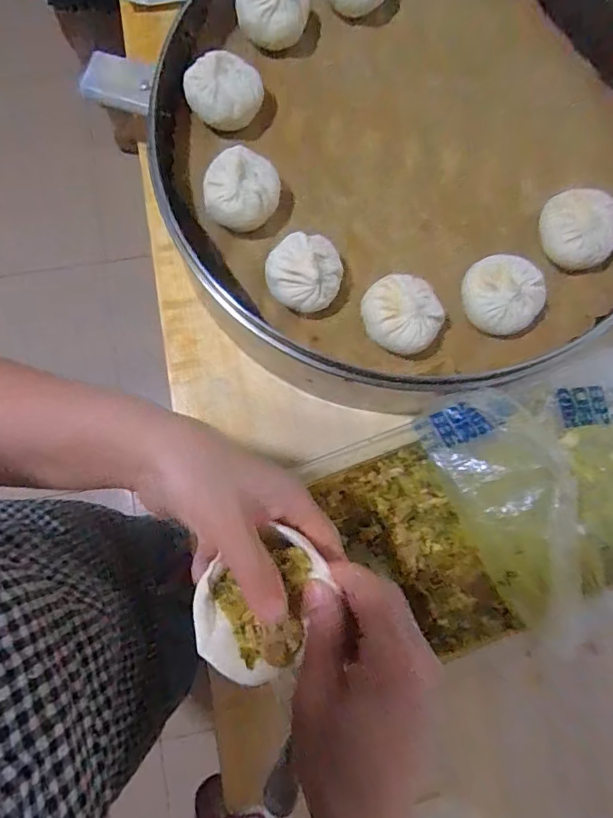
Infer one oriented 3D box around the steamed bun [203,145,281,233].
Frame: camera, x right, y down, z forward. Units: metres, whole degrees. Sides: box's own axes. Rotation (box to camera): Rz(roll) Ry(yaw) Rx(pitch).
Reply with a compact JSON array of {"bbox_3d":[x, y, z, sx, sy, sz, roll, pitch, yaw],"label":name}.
[{"bbox_3d":[-0.051,-0.176,0.404,0.056,0.038,0.055,0,80,-3],"label":"steamed bun"}]

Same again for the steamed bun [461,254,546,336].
[{"bbox_3d":[0.156,-0.090,0.400,0.060,0.036,0.061,0,80,-3],"label":"steamed bun"}]

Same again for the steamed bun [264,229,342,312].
[{"bbox_3d":[-0.002,-0.106,0.393,0.057,0.041,0.056,0,80,-3],"label":"steamed bun"}]

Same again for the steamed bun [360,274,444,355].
[{"bbox_3d":[0.075,-0.074,0.395,0.060,0.034,0.057,0,80,-3],"label":"steamed bun"}]

